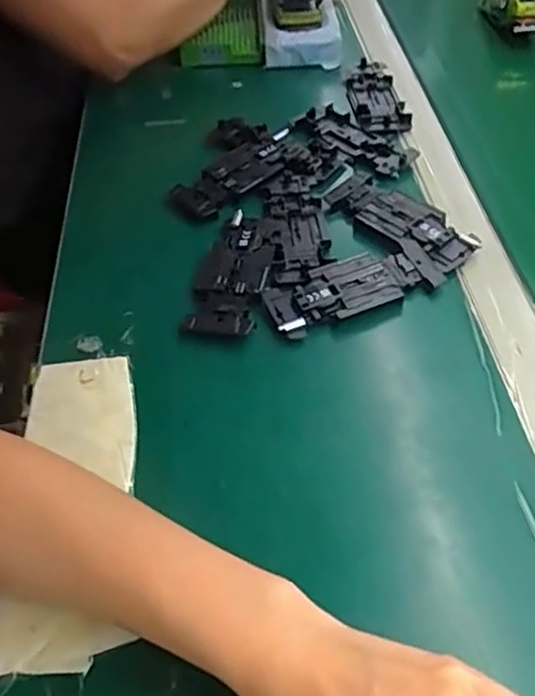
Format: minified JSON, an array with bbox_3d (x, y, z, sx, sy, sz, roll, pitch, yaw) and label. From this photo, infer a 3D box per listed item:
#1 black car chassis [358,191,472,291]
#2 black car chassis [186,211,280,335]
[{"bbox_3d":[0.114,-0.088,0.498,0.051,0.012,0.094,-24,52,-18],"label":"black car chassis"},{"bbox_3d":[-0.023,-0.059,0.473,0.047,0.009,0.120,6,49,7],"label":"black car chassis"}]

